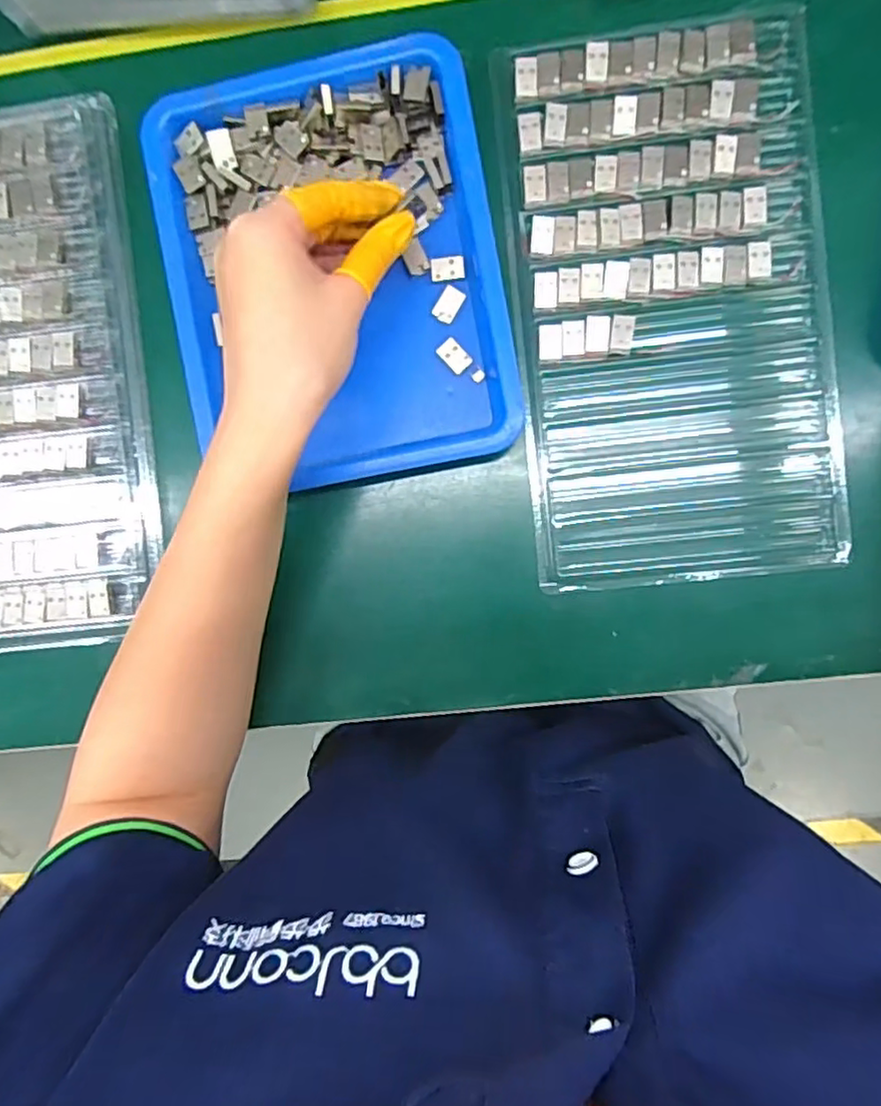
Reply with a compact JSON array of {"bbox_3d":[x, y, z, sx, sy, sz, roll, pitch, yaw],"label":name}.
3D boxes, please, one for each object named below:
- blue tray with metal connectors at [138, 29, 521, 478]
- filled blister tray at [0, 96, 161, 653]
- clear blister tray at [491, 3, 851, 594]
[{"bbox_3d":[-0.058,-0.150,0.341,0.172,0.021,0.219,-10,95,3],"label":"blue tray with metal connectors"},{"bbox_3d":[-0.251,-0.093,0.358,0.159,0.014,0.292,-3,95,3],"label":"filled blister tray"},{"bbox_3d":[0.121,-0.128,0.340,0.159,0.008,0.287,-7,95,3],"label":"clear blister tray"}]

